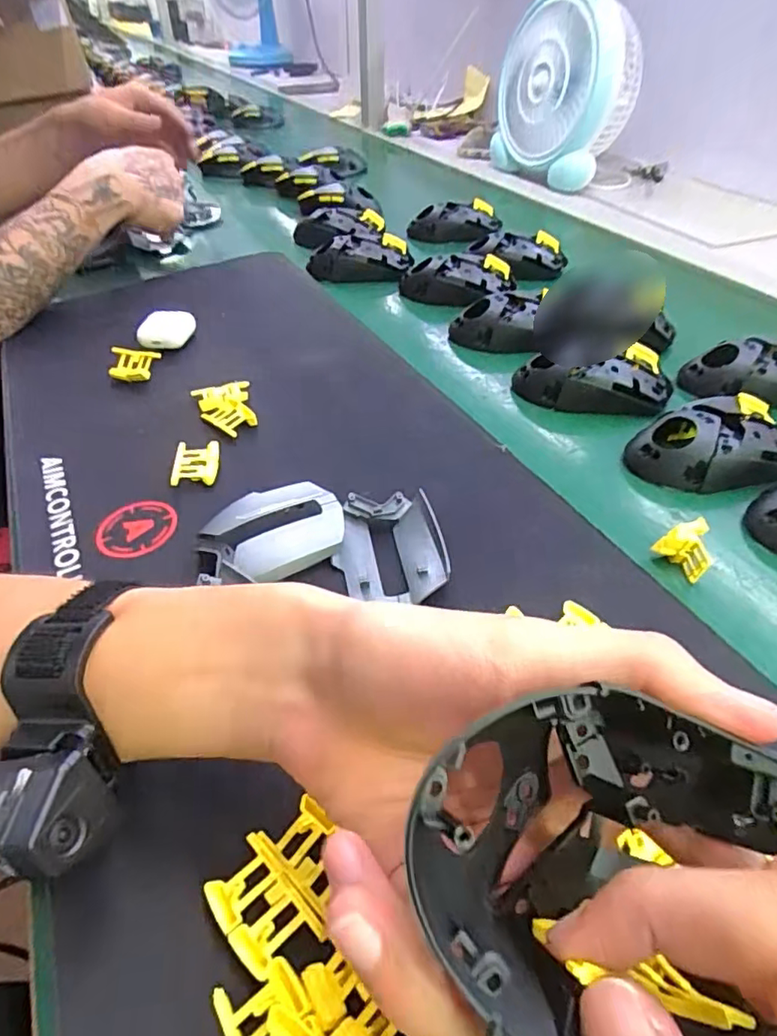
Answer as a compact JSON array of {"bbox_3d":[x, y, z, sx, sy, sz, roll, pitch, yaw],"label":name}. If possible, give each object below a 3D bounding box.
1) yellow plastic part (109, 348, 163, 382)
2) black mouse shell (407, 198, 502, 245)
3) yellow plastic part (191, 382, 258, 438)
[{"bbox_3d":[-0.215,-0.129,0.489,0.037,0.019,0.028,5,45,7],"label":"yellow plastic part"},{"bbox_3d":[0.084,-0.381,0.750,0.116,0.041,0.052,-6,45,-5],"label":"black mouse shell"},{"bbox_3d":[-0.122,-0.082,0.440,0.039,0.014,0.063,-15,46,-14],"label":"yellow plastic part"}]

